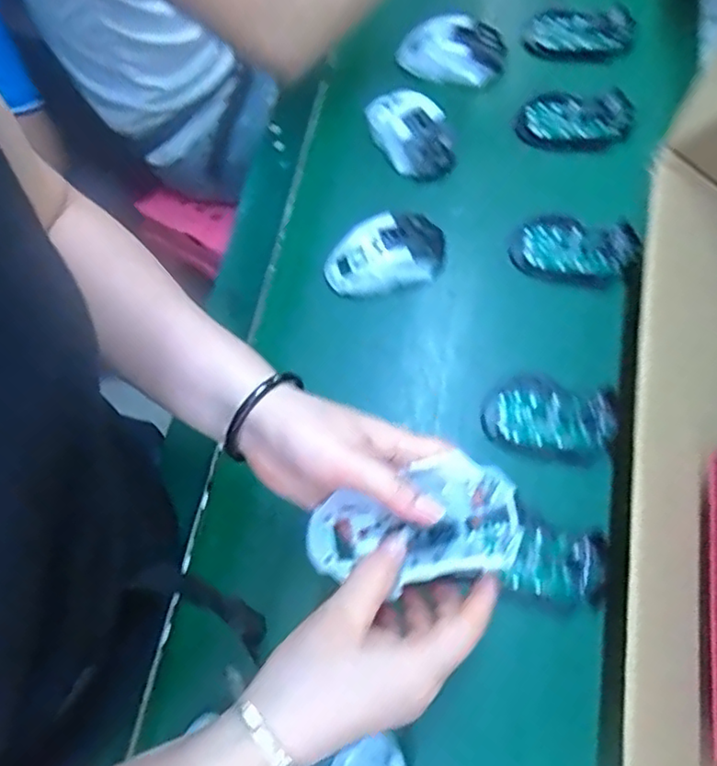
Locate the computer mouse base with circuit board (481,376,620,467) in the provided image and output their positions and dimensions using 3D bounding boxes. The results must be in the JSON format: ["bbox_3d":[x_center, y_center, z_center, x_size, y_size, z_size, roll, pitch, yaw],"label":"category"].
[{"bbox_3d":[0.163,0.031,0.539,0.105,0.016,0.068,16,71,7],"label":"computer mouse base with circuit board"}]

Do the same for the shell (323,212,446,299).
[{"bbox_3d":[0.026,-0.123,0.602,0.114,0.041,0.067,-22,71,-6],"label":"shell"}]

